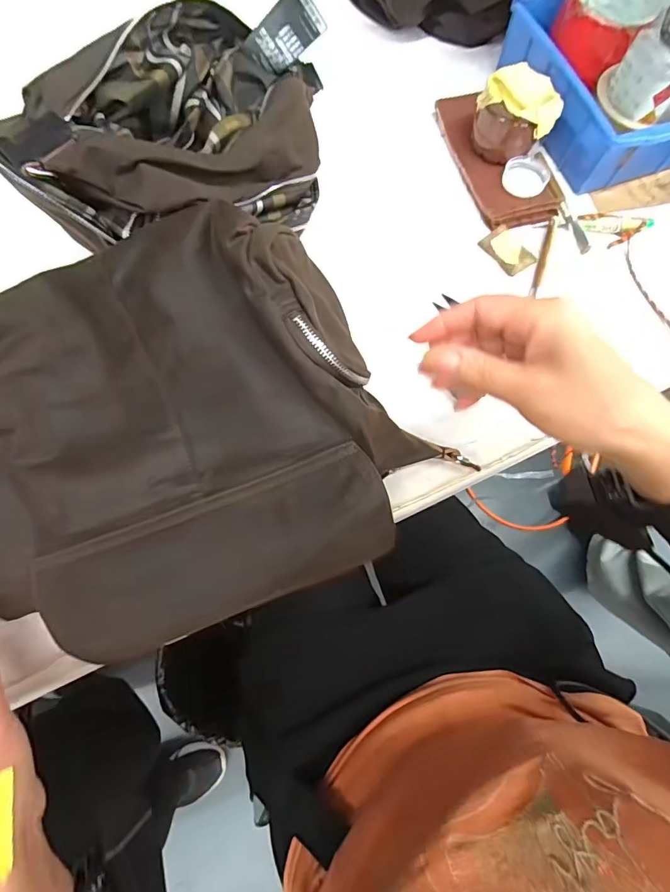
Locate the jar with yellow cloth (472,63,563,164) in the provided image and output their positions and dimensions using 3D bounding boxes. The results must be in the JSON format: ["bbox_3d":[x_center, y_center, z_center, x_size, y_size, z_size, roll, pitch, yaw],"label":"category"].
[{"bbox_3d":[0.164,-0.300,0.389,0.066,0.047,0.057,28,77,6],"label":"jar with yellow cloth"}]

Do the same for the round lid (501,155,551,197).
[{"bbox_3d":[0.181,-0.254,0.399,0.047,0.009,0.042,-24,77,-7],"label":"round lid"}]

